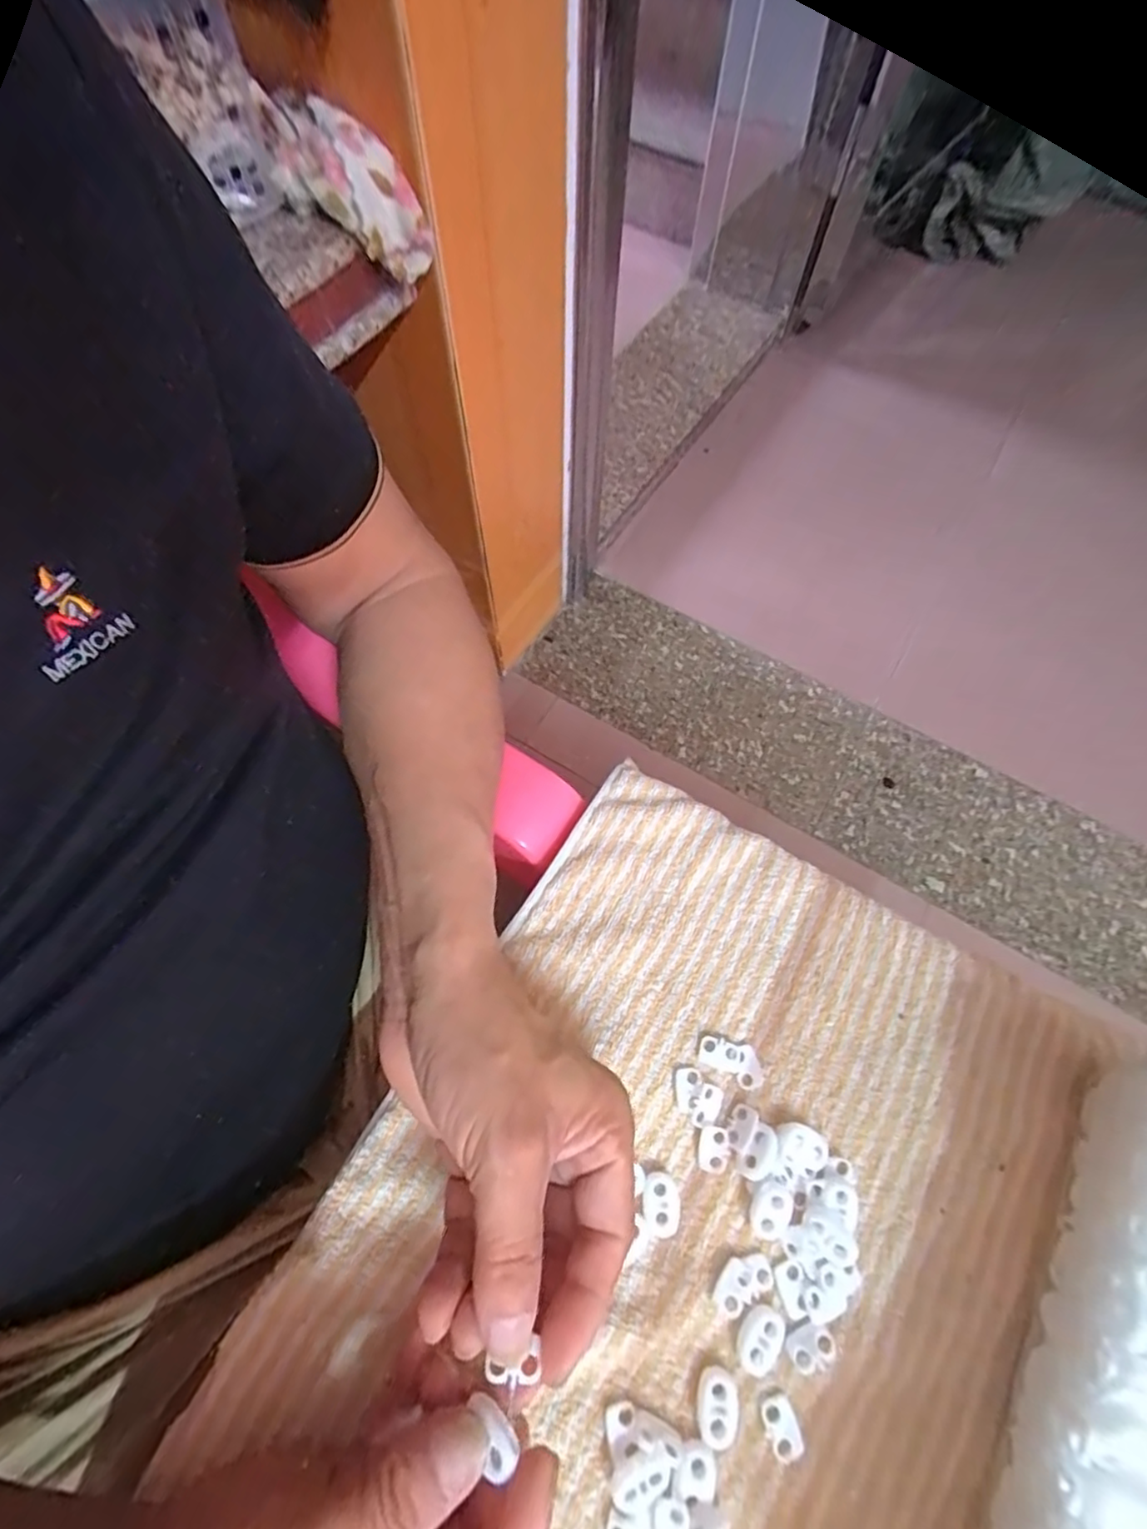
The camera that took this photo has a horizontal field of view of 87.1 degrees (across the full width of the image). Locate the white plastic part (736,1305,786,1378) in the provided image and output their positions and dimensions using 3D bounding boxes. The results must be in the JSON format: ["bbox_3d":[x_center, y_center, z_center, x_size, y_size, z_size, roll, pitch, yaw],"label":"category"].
[{"bbox_3d":[0.074,0.228,0.238,0.016,0.004,0.022,36,69,14],"label":"white plastic part"}]

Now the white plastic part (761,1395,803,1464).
[{"bbox_3d":[0.079,0.253,0.229,0.012,0.004,0.018,-14,66,-8],"label":"white plastic part"}]

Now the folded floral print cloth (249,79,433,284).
[{"bbox_3d":[-0.141,-0.365,0.381,0.112,0.045,0.039,33,65,-20],"label":"folded floral print cloth"}]

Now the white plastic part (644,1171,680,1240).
[{"bbox_3d":[0.038,0.188,0.258,0.015,0.005,0.023,4,65,0],"label":"white plastic part"}]

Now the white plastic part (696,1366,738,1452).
[{"bbox_3d":[0.055,0.246,0.230,0.015,0.006,0.023,9,65,3],"label":"white plastic part"}]

